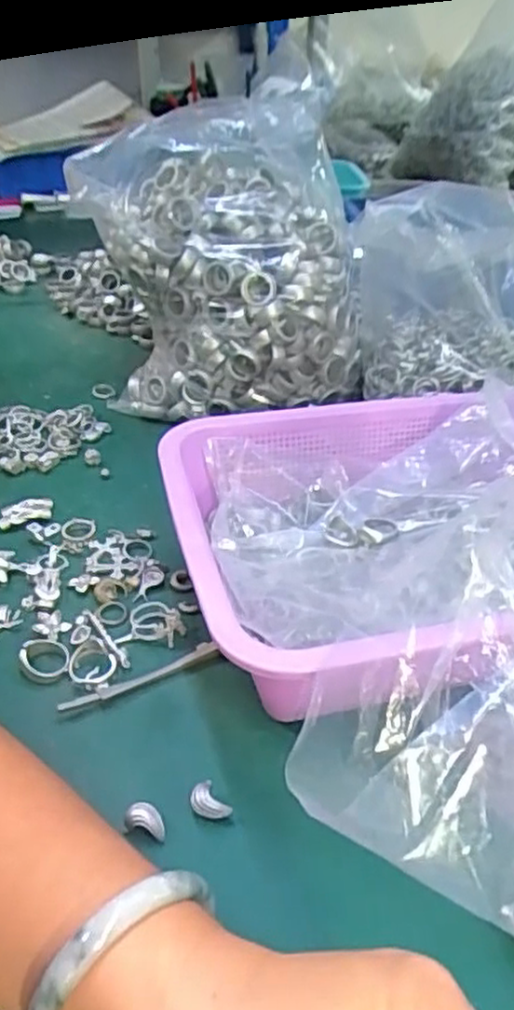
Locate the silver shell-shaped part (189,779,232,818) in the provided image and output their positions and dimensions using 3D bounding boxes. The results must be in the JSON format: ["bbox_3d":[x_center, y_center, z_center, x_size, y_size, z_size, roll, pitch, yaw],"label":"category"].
[{"bbox_3d":[-0.022,0.138,0.321,0.012,0.011,0.019,-29,45,-34],"label":"silver shell-shaped part"}]

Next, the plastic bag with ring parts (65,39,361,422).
[{"bbox_3d":[-0.033,-0.215,0.604,0.239,0.255,0.187,-1,37,-3],"label":"plastic bag with ring parts"}]

